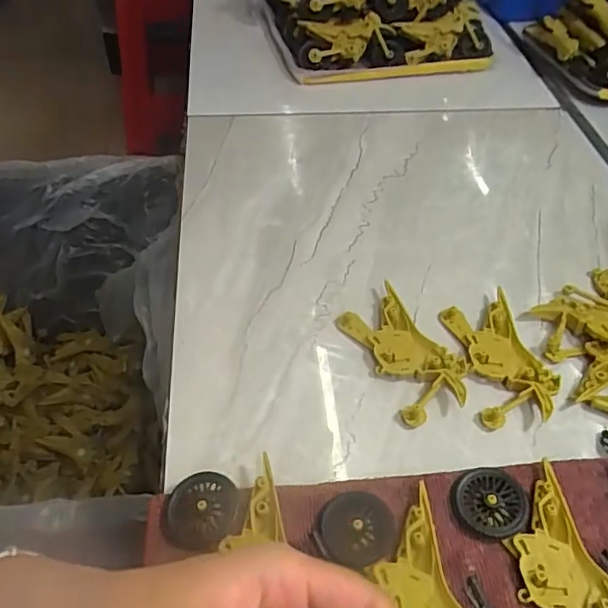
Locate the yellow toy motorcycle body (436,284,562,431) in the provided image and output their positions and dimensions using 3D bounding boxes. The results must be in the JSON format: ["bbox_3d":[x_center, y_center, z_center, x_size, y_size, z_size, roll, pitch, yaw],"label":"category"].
[{"bbox_3d":[0.127,0.035,0.369,0.048,0.013,0.092,-6,48,-7],"label":"yellow toy motorcycle body"}]

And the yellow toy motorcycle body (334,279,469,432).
[{"bbox_3d":[0.063,0.028,0.372,0.049,0.014,0.103,-20,52,-19],"label":"yellow toy motorcycle body"}]

